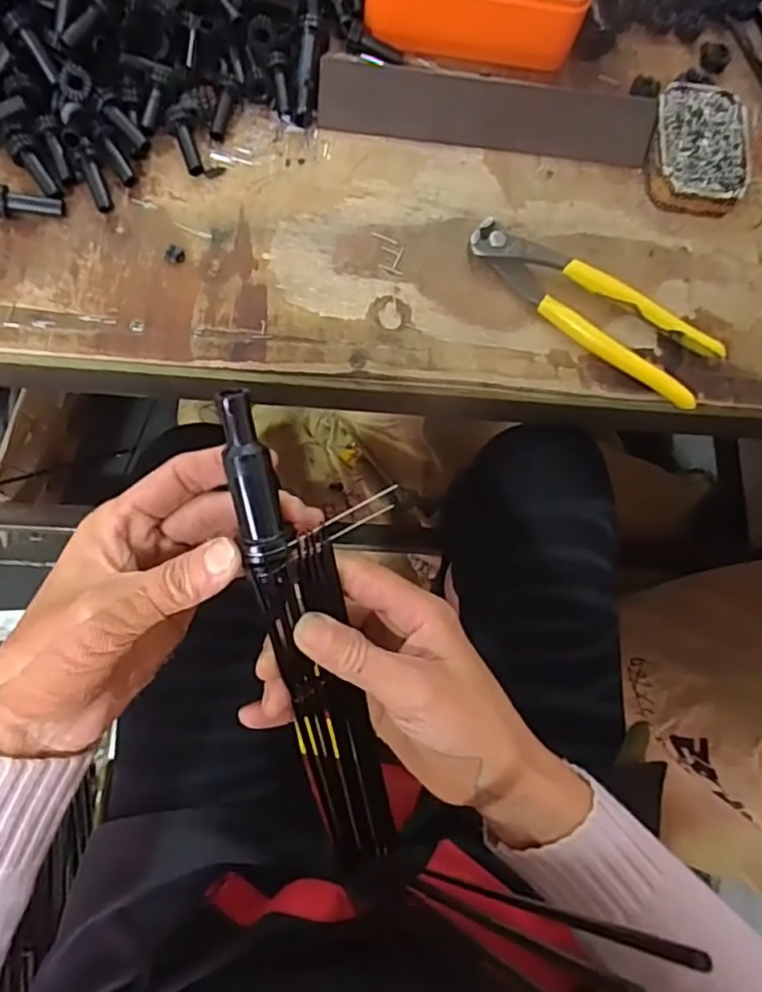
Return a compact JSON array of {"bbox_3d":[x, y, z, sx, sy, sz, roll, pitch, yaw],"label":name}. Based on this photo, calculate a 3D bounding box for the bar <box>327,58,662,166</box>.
[{"bbox_3d":[0.071,-0.253,0.418,0.218,0.012,0.043,4,108,-6],"label":"bar"}]

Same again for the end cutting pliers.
[{"bbox_3d":[0.127,-0.116,0.389,0.164,0.016,0.046,33,74,3],"label":"end cutting pliers"}]

